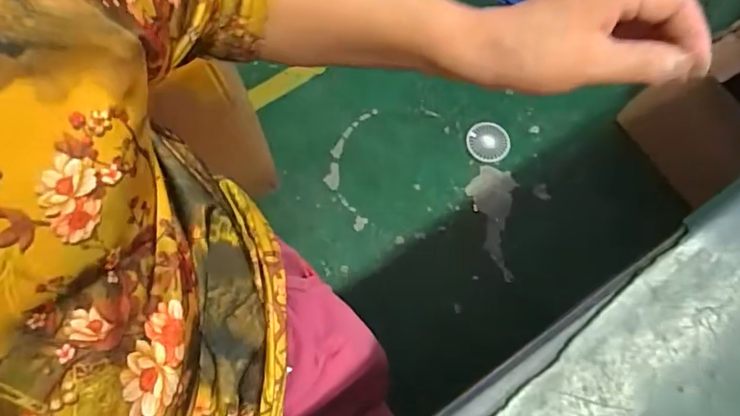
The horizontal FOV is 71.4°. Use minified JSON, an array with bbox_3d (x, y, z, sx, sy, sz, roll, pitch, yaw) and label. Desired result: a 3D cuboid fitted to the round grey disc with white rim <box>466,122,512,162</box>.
[{"bbox_3d":[0.250,-0.140,1.088,0.088,0.023,0.083,4,71,2],"label":"round grey disc with white rim"}]

